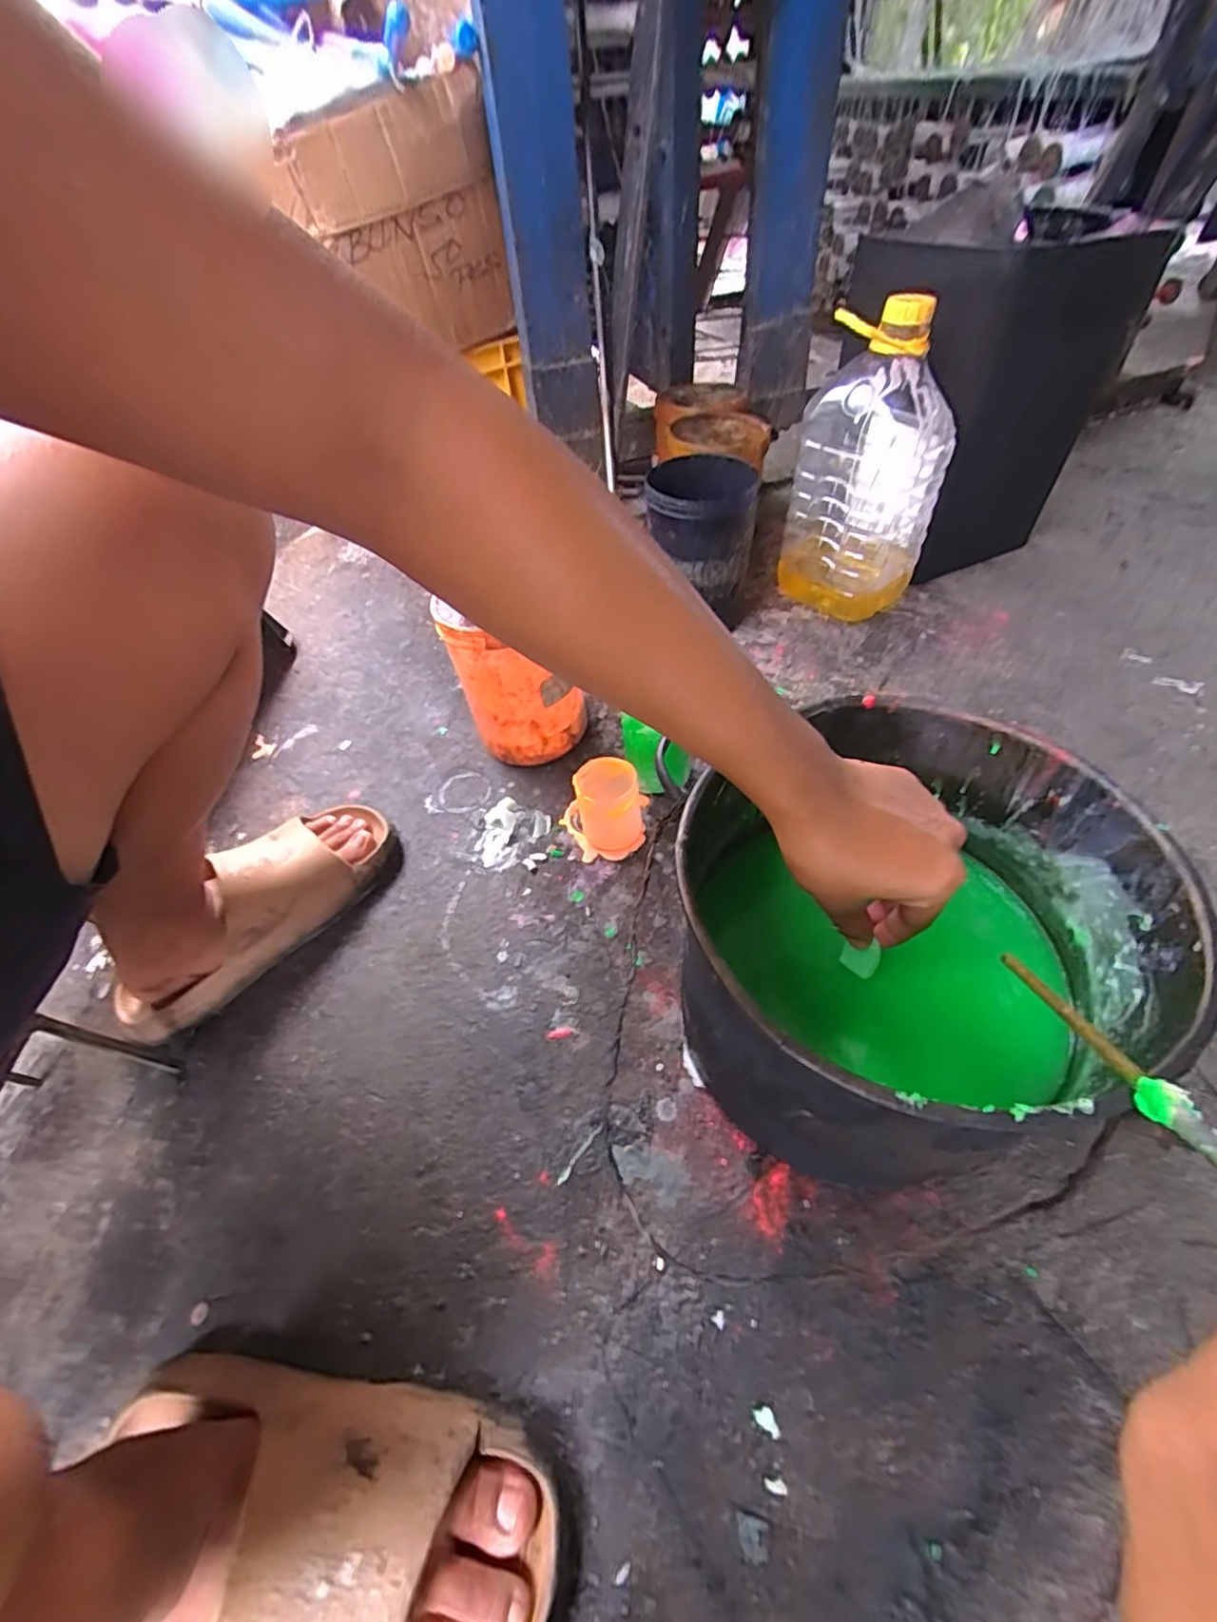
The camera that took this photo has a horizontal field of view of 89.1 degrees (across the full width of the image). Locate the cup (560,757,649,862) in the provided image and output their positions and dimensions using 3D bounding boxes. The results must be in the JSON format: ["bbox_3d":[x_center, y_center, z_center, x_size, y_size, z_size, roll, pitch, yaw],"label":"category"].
[{"bbox_3d":[-0.005,-0.005,0.599,0.087,0.080,0.072,-5,50,1],"label":"cup"}]

